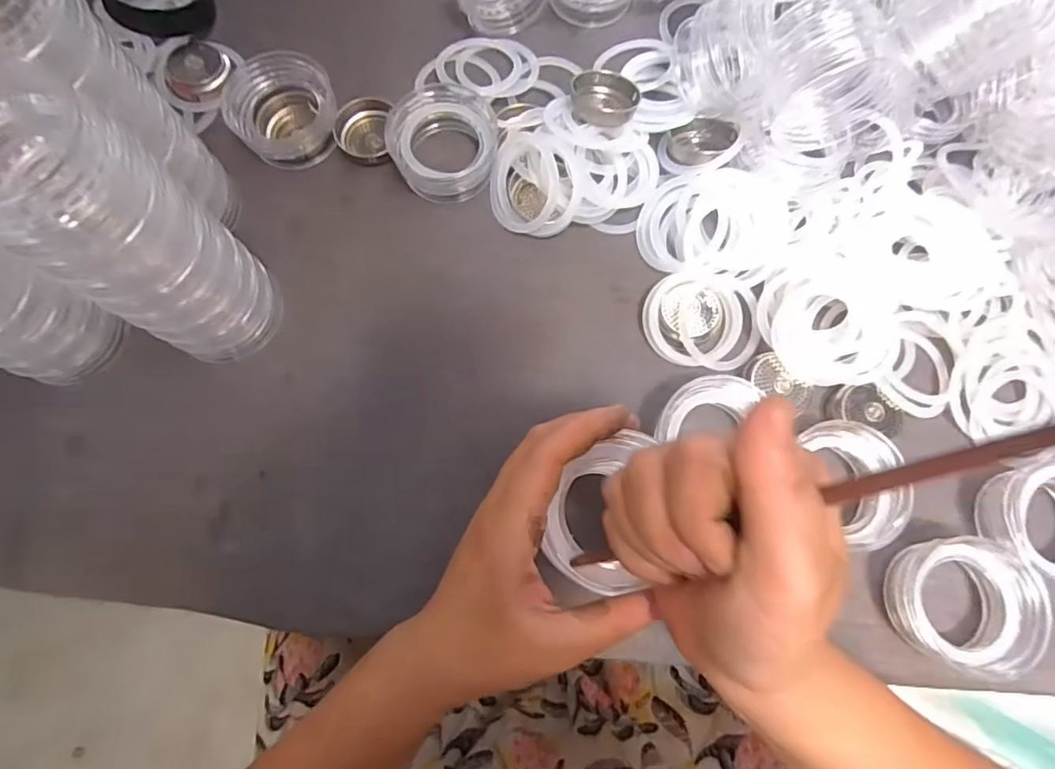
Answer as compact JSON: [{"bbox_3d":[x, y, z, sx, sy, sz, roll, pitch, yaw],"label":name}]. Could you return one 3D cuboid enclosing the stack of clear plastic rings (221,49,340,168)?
[{"bbox_3d":[-0.159,-0.178,0.366,0.066,0.029,0.066,-21,77,-6],"label":"stack of clear plastic rings"}]

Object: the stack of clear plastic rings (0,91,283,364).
[{"bbox_3d":[-0.186,-0.064,0.275,0.061,0.153,0.067,28,76,6],"label":"stack of clear plastic rings"}]

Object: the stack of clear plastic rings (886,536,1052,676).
[{"bbox_3d":[0.235,0.118,0.303,0.066,0.029,0.067,4,75,0],"label":"stack of clear plastic rings"}]

